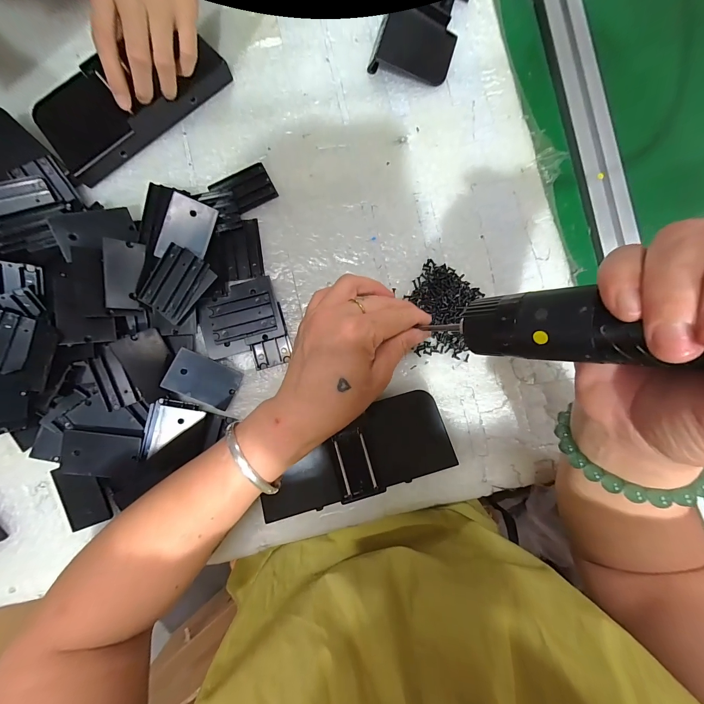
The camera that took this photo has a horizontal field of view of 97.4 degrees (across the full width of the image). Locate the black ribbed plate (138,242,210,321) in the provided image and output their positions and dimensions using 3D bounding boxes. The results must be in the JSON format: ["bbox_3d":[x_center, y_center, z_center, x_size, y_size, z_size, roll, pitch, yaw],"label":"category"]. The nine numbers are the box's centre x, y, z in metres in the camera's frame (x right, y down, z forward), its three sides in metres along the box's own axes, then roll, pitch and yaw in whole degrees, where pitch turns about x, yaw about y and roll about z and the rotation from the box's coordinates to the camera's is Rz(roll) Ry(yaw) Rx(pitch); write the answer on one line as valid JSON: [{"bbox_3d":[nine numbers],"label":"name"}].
[{"bbox_3d":[-0.147,-0.058,0.256,0.036,0.004,0.055,34,91,-5],"label":"black ribbed plate"}]

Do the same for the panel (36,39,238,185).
[{"bbox_3d":[-0.200,-0.232,0.277,0.163,0.030,0.076,-42,89,-4],"label":"panel"}]

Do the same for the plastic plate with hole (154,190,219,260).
[{"bbox_3d":[-0.140,-0.102,0.262,0.036,0.004,0.053,18,95,-23],"label":"plastic plate with hole"}]

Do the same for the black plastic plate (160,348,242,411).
[{"bbox_3d":[-0.127,0.024,0.266,0.055,0.004,0.035,27,78,-19],"label":"black plastic plate"}]

